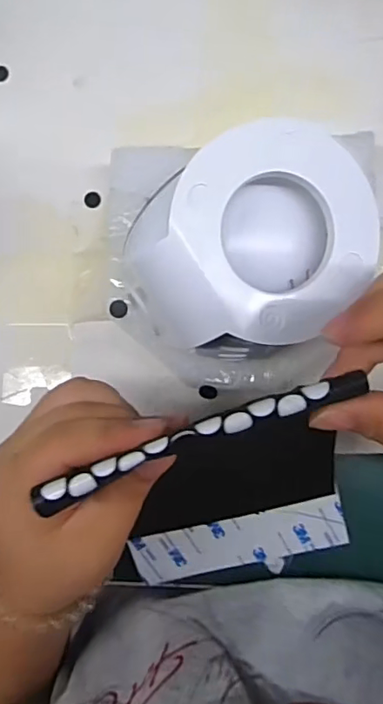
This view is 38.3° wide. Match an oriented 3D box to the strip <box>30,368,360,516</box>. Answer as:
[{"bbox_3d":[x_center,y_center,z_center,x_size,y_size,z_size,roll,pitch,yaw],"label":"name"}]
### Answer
[{"bbox_3d":[0.003,0.029,0.190,0.118,0.004,0.010,-21,83,1],"label":"strip"}]

